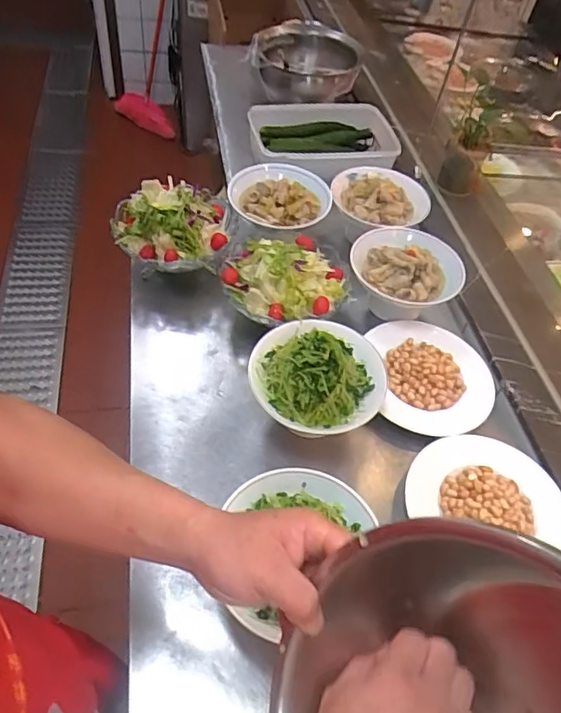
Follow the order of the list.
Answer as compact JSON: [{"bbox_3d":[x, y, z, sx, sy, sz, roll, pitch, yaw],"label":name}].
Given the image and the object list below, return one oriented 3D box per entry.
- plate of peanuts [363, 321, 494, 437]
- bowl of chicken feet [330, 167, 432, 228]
[{"bbox_3d":[0.253,0.024,0.873,0.198,0.036,0.217,2,51,-3],"label":"plate of peanuts"},{"bbox_3d":[0.200,-0.323,1.079,0.182,0.038,0.173,35,55,19],"label":"bowl of chicken feet"}]

